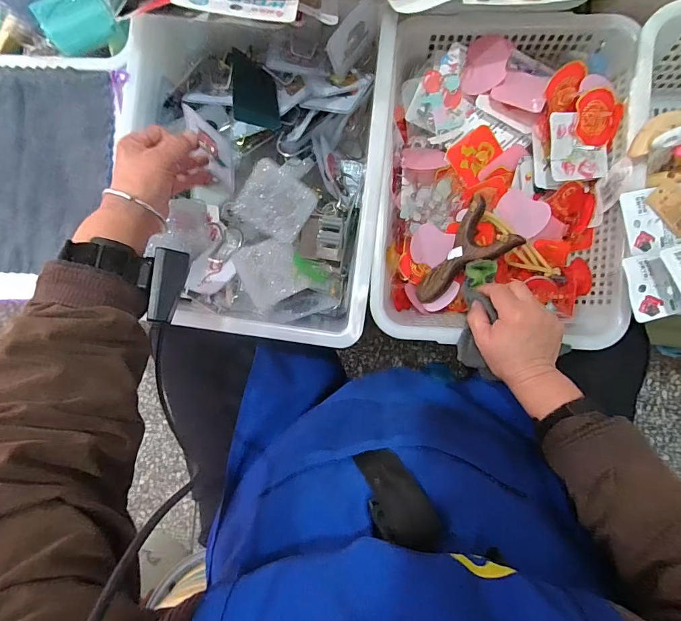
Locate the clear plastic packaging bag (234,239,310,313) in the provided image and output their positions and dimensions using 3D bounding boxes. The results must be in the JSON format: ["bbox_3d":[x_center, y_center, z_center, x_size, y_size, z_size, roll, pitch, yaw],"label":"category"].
[{"bbox_3d":[-0.086,-0.047,0.494,0.075,0.011,0.077,-28,95,-26],"label":"clear plastic packaging bag"}]

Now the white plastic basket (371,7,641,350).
[{"bbox_3d":[0.190,-0.154,0.503,0.287,0.102,0.381,3,88,6],"label":"white plastic basket"}]

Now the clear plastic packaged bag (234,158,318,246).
[{"bbox_3d":[-0.079,-0.133,0.495,0.083,0.007,0.076,30,95,-14],"label":"clear plastic packaged bag"}]

